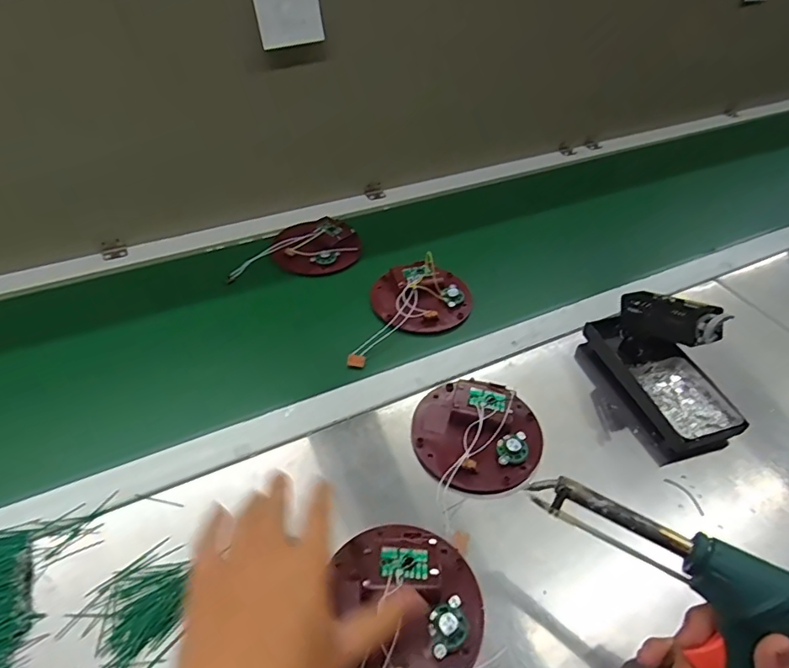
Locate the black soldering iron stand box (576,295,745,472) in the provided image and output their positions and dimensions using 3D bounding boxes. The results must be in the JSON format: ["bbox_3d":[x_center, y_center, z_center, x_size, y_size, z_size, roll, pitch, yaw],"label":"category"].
[{"bbox_3d":[0.266,0.018,0.506,0.092,0.111,0.167,-17,47,-19],"label":"black soldering iron stand box"}]

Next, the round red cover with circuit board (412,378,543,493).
[{"bbox_3d":[0.078,0.091,0.483,0.121,0.024,0.114,8,44,5],"label":"round red cover with circuit board"}]

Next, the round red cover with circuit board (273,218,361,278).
[{"bbox_3d":[-0.104,-0.123,0.698,0.113,0.028,0.103,2,44,-2],"label":"round red cover with circuit board"}]

